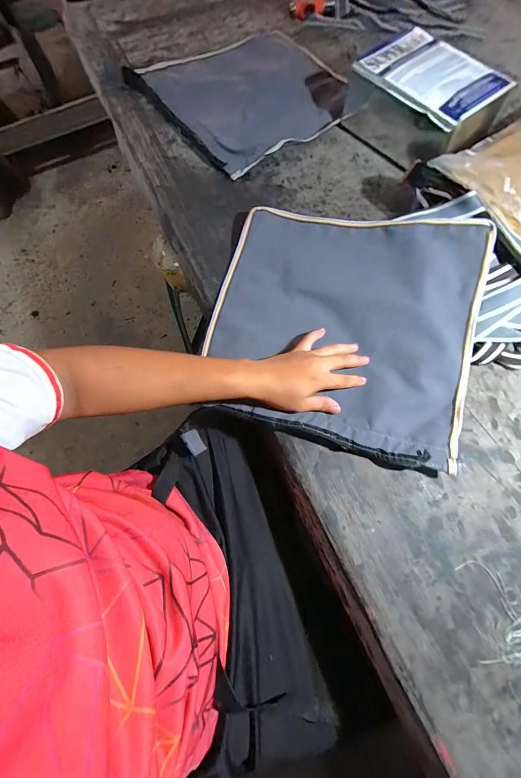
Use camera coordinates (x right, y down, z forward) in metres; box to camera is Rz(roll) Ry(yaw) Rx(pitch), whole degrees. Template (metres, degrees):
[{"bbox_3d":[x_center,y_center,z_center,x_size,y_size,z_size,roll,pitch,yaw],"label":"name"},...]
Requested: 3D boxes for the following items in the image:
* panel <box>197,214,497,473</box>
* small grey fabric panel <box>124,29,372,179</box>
[{"bbox_3d":[0.112,-0.113,0.448,0.373,0.079,0.372,16,71,7],"label":"panel"},{"bbox_3d":[-0.029,-0.640,0.651,0.356,0.035,0.372,-36,73,-9],"label":"small grey fabric panel"}]

